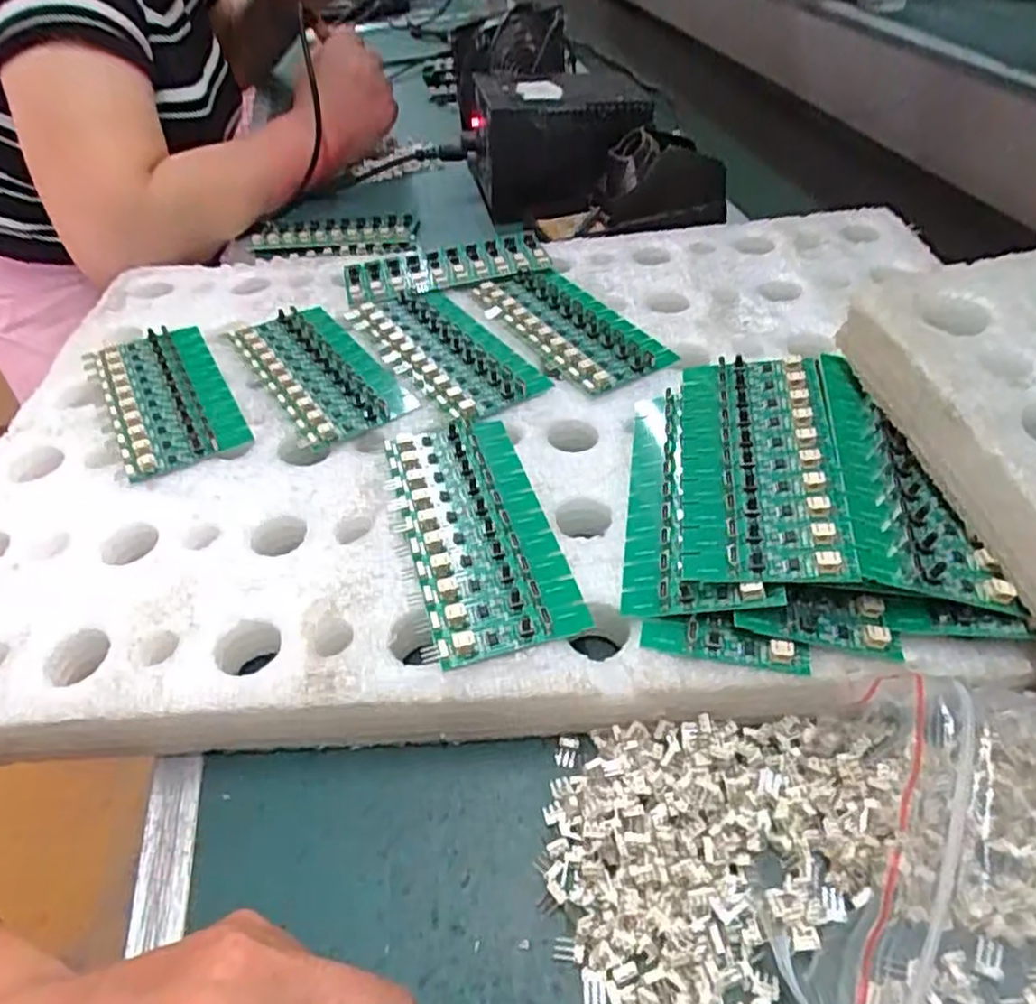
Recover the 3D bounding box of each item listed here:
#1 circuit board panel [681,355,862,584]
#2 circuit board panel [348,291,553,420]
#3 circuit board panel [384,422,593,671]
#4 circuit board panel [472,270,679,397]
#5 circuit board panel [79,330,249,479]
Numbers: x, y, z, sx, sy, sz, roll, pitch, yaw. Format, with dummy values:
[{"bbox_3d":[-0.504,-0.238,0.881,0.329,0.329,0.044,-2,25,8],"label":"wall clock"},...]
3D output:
[{"bbox_3d":[0.104,-0.020,0.315,0.062,0.008,0.135,-4,45,16],"label":"circuit board panel"},{"bbox_3d":[-0.045,-0.096,0.428,0.065,0.005,0.140,-27,53,-20],"label":"circuit board panel"},{"bbox_3d":[-0.021,0.009,0.324,0.065,0.011,0.138,-13,49,-10],"label":"circuit board panel"},{"bbox_3d":[0.028,-0.110,0.436,0.063,0.007,0.134,-26,53,-20],"label":"circuit board panel"},{"bbox_3d":[-0.201,-0.060,0.407,0.067,0.008,0.134,-22,47,-22],"label":"circuit board panel"}]

